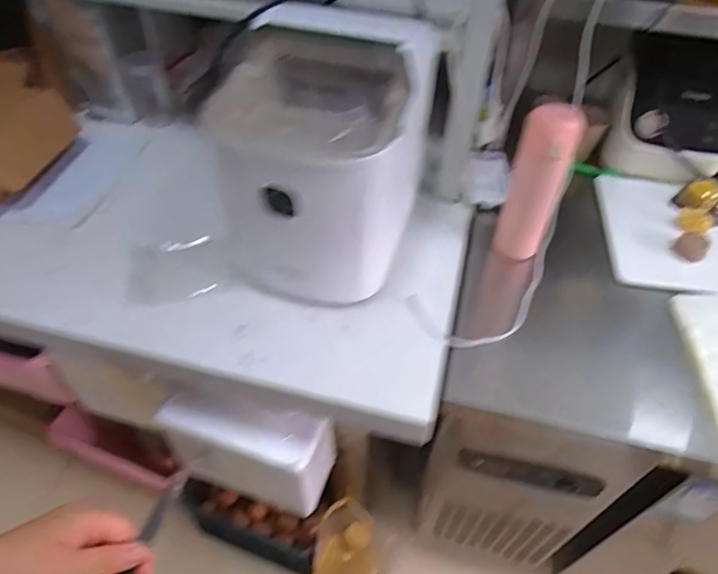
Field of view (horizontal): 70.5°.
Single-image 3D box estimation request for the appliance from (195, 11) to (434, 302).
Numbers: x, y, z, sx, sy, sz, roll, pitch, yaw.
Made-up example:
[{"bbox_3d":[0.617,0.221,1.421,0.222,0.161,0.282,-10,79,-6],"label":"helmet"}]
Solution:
[{"bbox_3d":[-0.053,-0.174,0.663,0.243,0.253,0.276,14,50,11],"label":"appliance"}]

